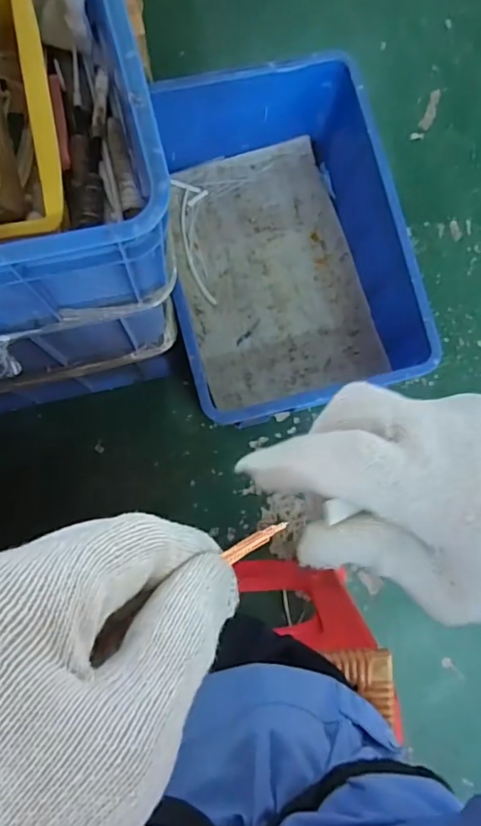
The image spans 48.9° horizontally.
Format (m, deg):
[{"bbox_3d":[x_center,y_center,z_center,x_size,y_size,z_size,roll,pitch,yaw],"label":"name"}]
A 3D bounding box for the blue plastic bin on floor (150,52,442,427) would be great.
[{"bbox_3d":[0.067,-0.315,1.030,0.410,0.249,0.632,-14,84,-5],"label":"blue plastic bin on floor"}]

